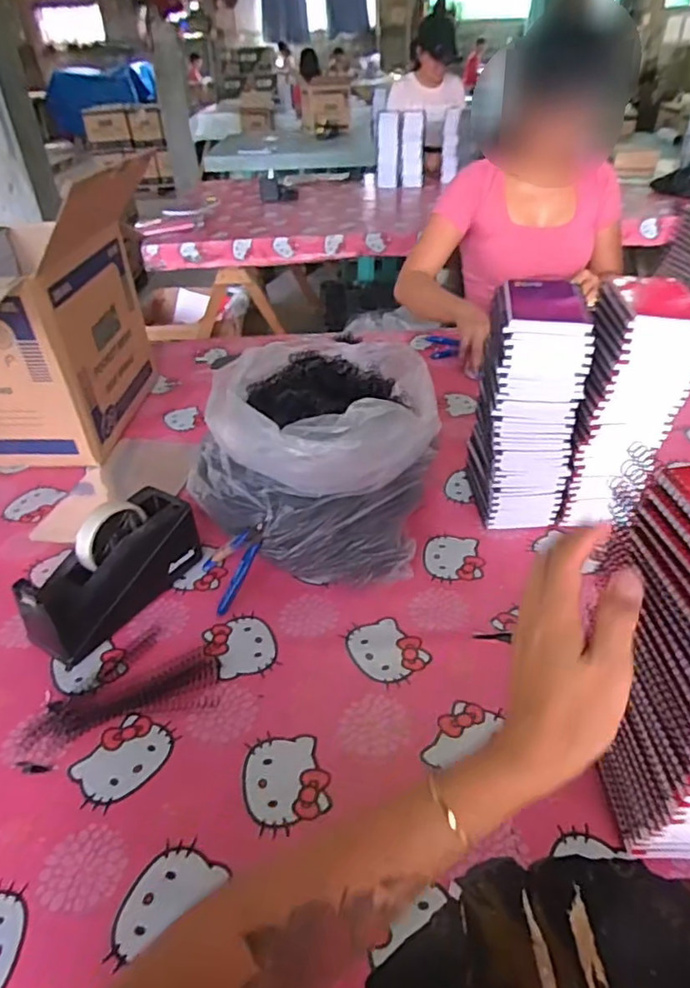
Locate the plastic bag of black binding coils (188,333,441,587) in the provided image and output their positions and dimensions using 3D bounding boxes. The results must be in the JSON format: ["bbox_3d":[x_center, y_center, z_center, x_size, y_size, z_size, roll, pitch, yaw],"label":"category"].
[{"bbox_3d":[-0.030,-0.074,0.792,0.287,0.208,0.378,8,39,13],"label":"plastic bag of black binding coils"}]

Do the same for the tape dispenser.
[{"bbox_3d":[-0.261,0.083,0.665,0.073,0.111,0.206,19,43,28],"label":"tape dispenser"}]

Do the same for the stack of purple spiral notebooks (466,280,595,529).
[{"bbox_3d":[0.219,-0.097,0.726,0.101,0.288,0.131,-2,37,4],"label":"stack of purple spiral notebooks"}]

